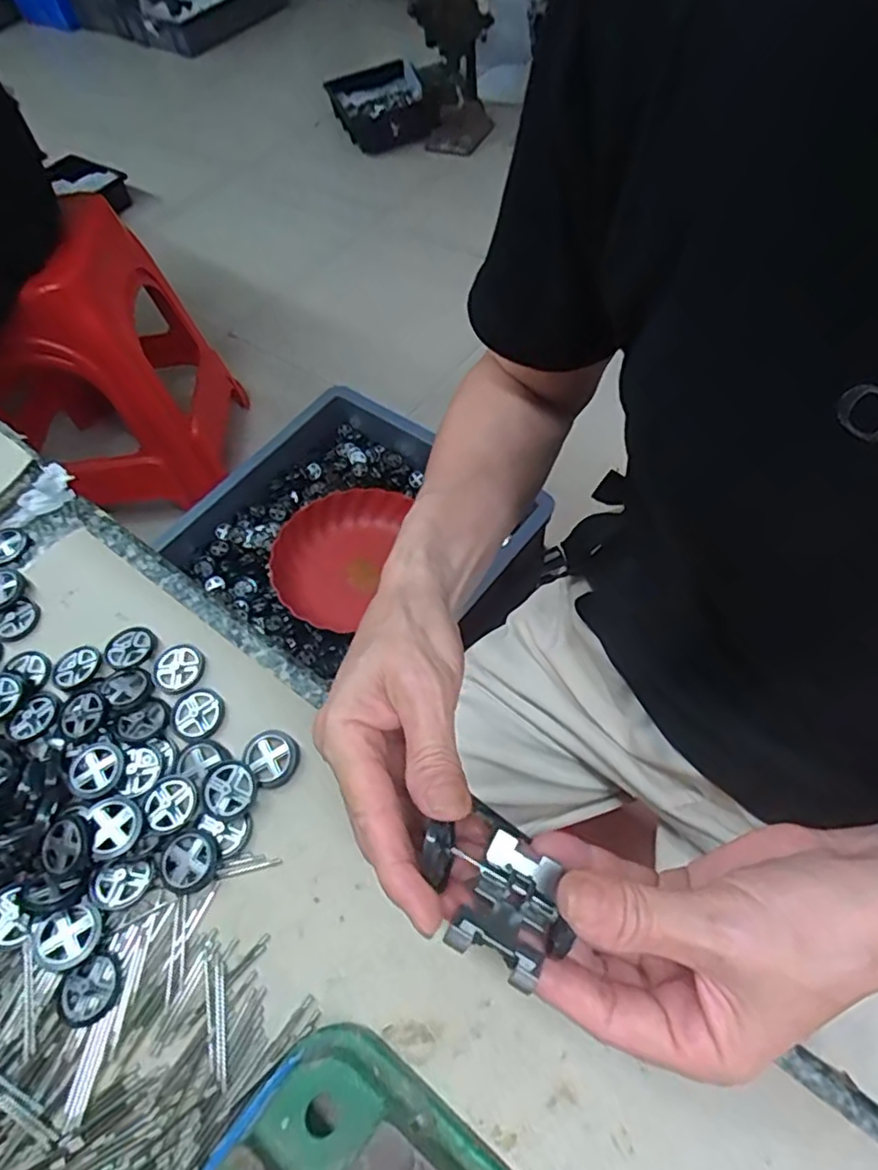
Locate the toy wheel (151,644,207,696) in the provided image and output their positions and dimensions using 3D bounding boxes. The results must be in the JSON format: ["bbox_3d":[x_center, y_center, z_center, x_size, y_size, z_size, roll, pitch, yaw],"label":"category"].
[{"bbox_3d":[-0.142,0.045,0.348,0.028,0.004,0.028,-3,58,5],"label":"toy wheel"}]

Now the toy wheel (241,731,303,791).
[{"bbox_3d":[-0.083,0.085,0.316,0.025,0.004,0.028,-35,61,-15],"label":"toy wheel"}]

